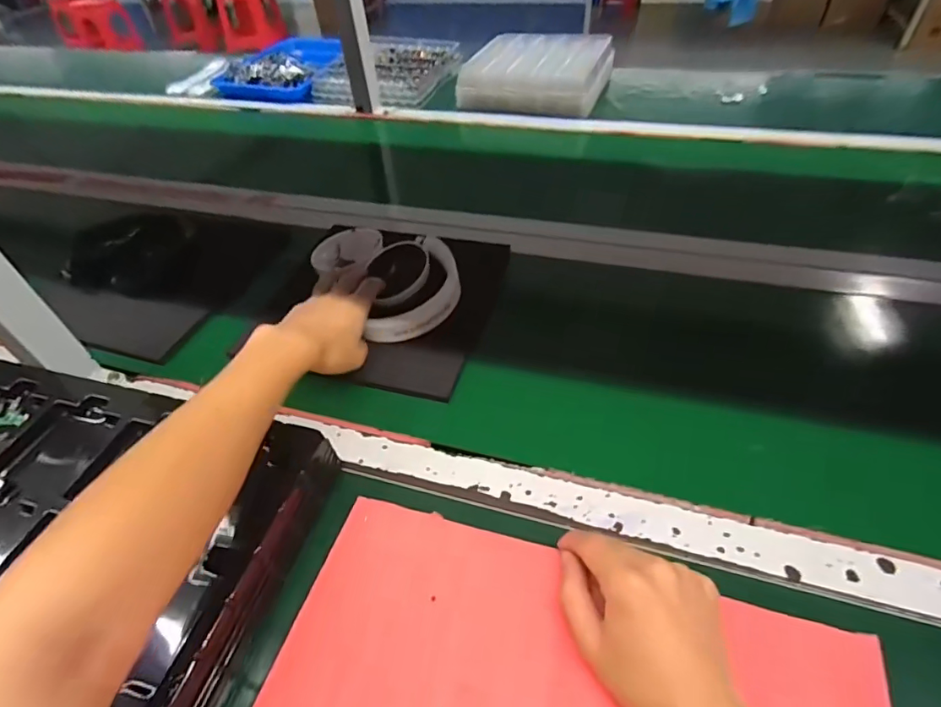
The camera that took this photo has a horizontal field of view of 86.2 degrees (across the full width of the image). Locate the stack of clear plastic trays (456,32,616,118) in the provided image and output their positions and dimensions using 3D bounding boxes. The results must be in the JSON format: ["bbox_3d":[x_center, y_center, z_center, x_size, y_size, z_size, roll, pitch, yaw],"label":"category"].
[{"bbox_3d":[0.137,-0.570,1.022,0.281,0.076,0.260,8,48,14],"label":"stack of clear plastic trays"}]

